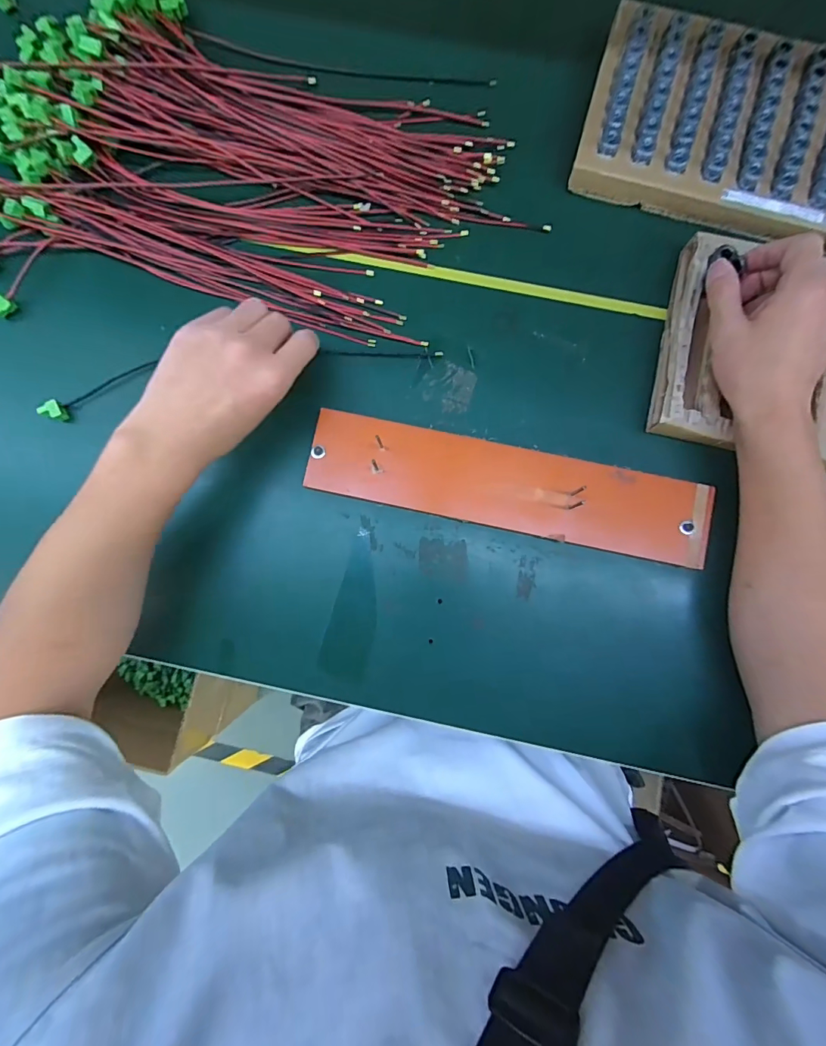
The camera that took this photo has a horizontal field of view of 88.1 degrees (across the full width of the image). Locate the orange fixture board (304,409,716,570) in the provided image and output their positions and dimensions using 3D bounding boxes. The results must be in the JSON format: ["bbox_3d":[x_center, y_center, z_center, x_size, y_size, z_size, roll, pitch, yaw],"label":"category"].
[{"bbox_3d":[0.080,-0.031,0.365,0.337,0.008,0.069,12,91,2],"label":"orange fixture board"}]

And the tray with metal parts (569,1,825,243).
[{"bbox_3d":[0.335,-0.339,0.379,0.355,0.032,0.182,16,87,2],"label":"tray with metal parts"}]

